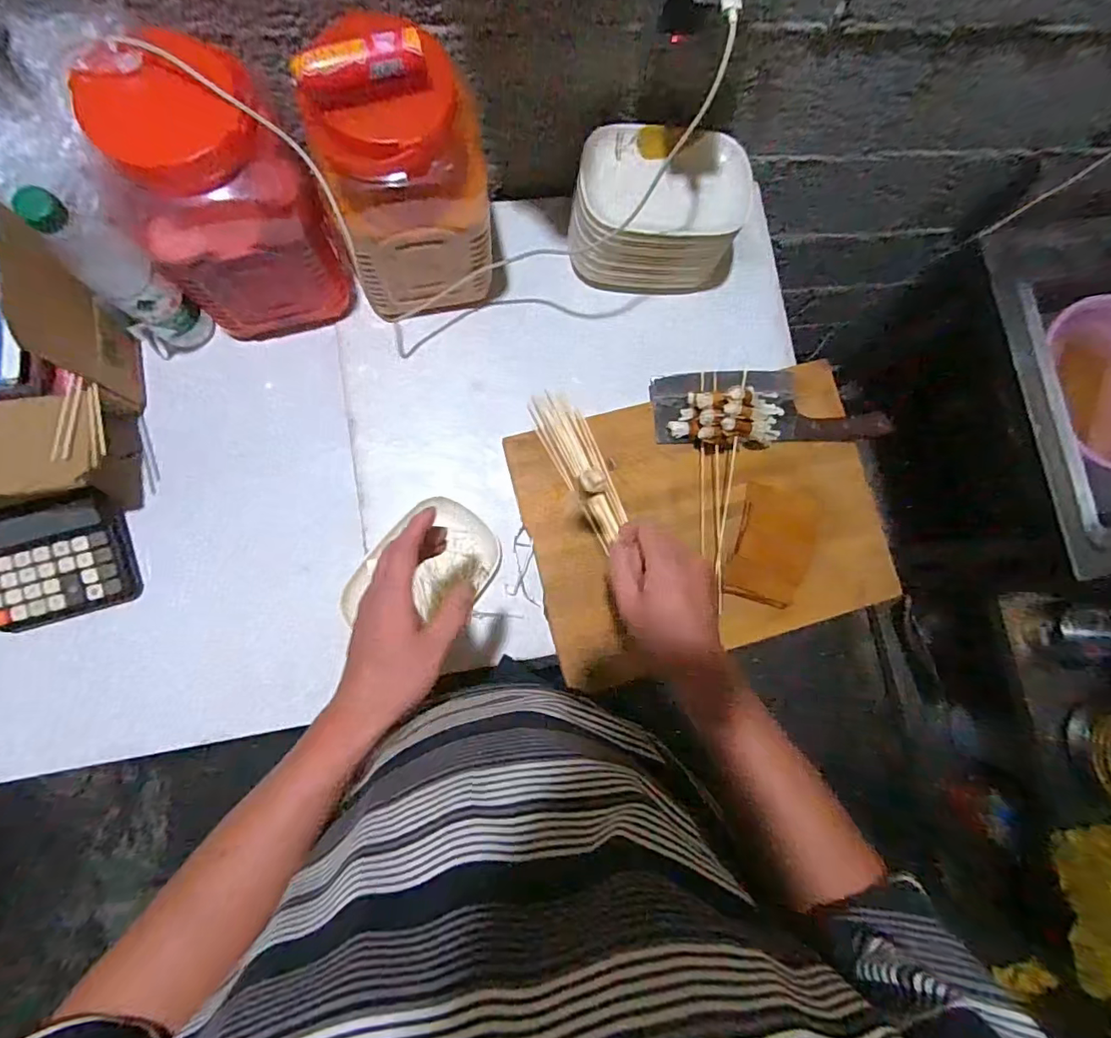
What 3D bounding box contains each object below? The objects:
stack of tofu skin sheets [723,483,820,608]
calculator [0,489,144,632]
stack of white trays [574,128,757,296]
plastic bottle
[{"bbox_3d":[0.270,0.030,0.660,0.101,0.012,0.147,19,82,-4],"label":"stack of tofu skin sheets"},{"bbox_3d":[-0.551,0.046,0.588,0.142,0.025,0.128,-15,98,-10],"label":"calculator"},{"bbox_3d":[0.126,-0.372,0.665,0.215,0.130,0.135,-5,84,-7],"label":"stack of white trays"},{"bbox_3d":[-0.433,-0.235,0.543,0.053,0.221,0.070,39,81,-1],"label":"plastic bottle"}]

